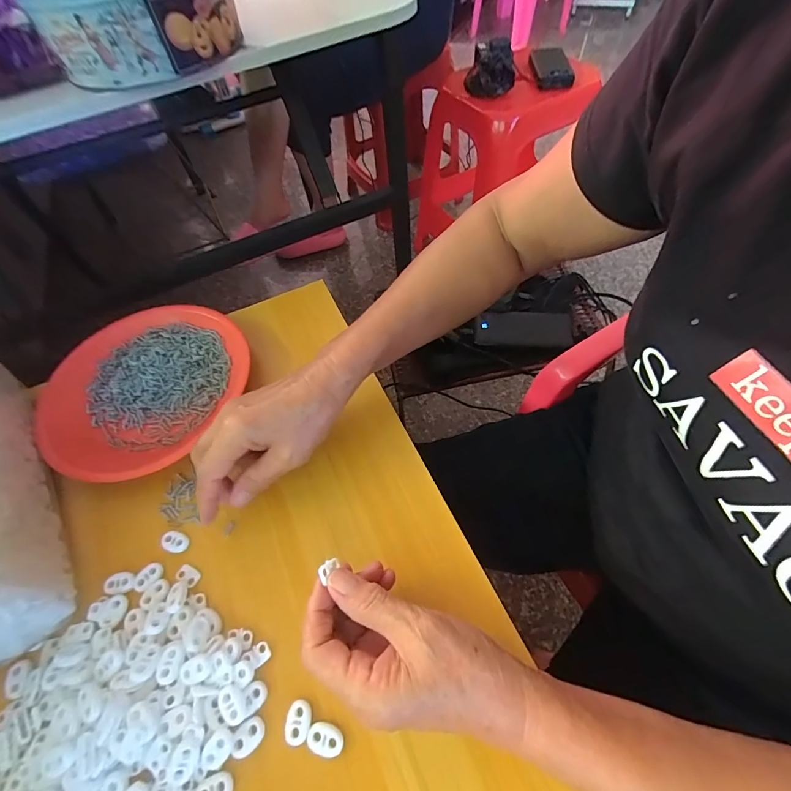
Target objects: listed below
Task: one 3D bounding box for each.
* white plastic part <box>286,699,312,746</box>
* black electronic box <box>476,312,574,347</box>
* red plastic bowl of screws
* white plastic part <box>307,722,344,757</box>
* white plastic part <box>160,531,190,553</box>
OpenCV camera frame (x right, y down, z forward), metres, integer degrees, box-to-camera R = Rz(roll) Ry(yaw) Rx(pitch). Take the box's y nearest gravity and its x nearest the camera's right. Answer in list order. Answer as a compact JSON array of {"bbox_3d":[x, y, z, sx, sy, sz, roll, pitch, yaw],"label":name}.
[{"bbox_3d":[-0.062,0.208,0.255,0.016,0.004,0.022,-1,58,4],"label":"white plastic part"},{"bbox_3d":[0.207,-0.109,0.648,0.153,0.032,0.053,-3,58,3],"label":"black electronic box"},{"bbox_3d":[-0.246,-0.009,0.398,0.177,0.027,0.190,-2,58,4],"label":"red plastic bowl of screws"},{"bbox_3d":[-0.044,0.215,0.250,0.022,0.004,0.015,1,58,6],"label":"white plastic part"},{"bbox_3d":[-0.177,0.117,0.322,0.022,0.004,0.015,11,59,12],"label":"white plastic part"}]

